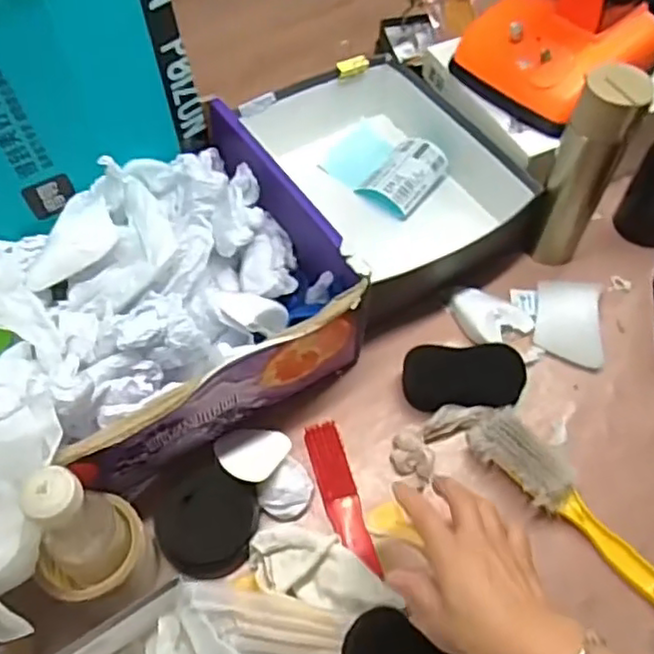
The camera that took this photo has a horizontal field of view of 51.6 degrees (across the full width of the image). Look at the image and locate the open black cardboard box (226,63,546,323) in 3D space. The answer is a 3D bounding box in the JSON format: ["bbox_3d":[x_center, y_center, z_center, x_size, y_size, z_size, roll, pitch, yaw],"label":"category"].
[{"bbox_3d":[0.074,-0.197,0.839,0.213,0.088,0.344,-26,61,-16],"label":"open black cardboard box"}]

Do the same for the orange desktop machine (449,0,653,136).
[{"bbox_3d":[0.272,-0.367,0.742,0.191,0.195,0.168,-34,64,-20],"label":"orange desktop machine"}]

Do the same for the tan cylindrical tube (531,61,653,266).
[{"bbox_3d":[0.270,-0.165,0.725,0.054,0.234,0.055,0,57,-1],"label":"tan cylindrical tube"}]

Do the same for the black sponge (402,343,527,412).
[{"bbox_3d":[0.143,0.054,0.708,0.122,0.036,0.063,-3,57,-3],"label":"black sponge"}]

